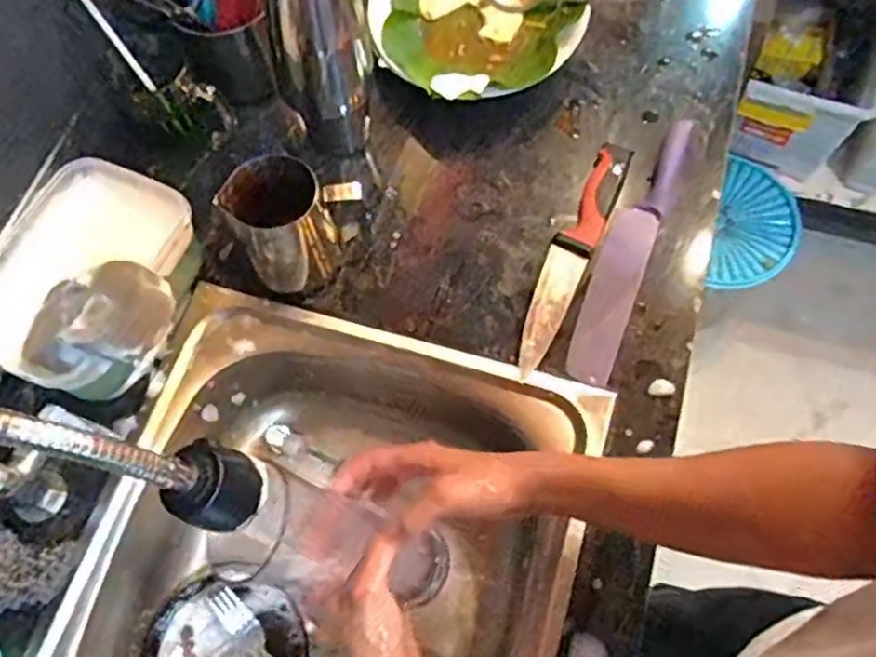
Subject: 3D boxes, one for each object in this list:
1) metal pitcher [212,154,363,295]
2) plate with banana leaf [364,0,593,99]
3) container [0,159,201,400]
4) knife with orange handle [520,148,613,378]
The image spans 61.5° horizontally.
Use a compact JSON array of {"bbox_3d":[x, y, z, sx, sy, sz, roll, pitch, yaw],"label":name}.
[{"bbox_3d":[-0.131,-0.101,0.667,0.104,0.114,0.083,-37,70,-13],"label":"metal pitcher"},{"bbox_3d":[0.044,-0.329,0.786,0.217,0.076,0.225,-1,66,1],"label":"plate with banana leaf"},{"bbox_3d":[-0.310,-0.039,0.659,0.143,0.085,0.196,18,68,9],"label":"container"},{"bbox_3d":[0.123,-0.067,0.698,0.040,0.019,0.241,21,69,11],"label":"knife with orange handle"}]

